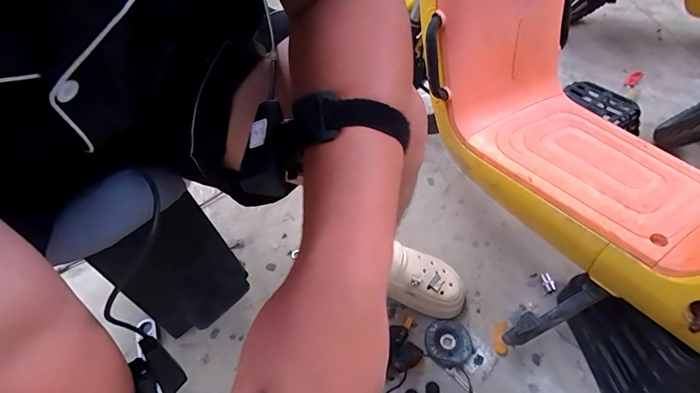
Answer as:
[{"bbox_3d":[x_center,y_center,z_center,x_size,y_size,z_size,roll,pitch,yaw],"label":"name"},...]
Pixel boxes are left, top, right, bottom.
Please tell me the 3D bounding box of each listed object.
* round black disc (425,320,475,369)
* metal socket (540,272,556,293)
[{"bbox_3d":[0.188,0.280,0.695,0.086,0.010,0.082,1,50,-1],"label":"round black disc"},{"bbox_3d":[0.420,0.184,0.772,0.019,0.015,0.042,-5,51,-5],"label":"metal socket"}]

